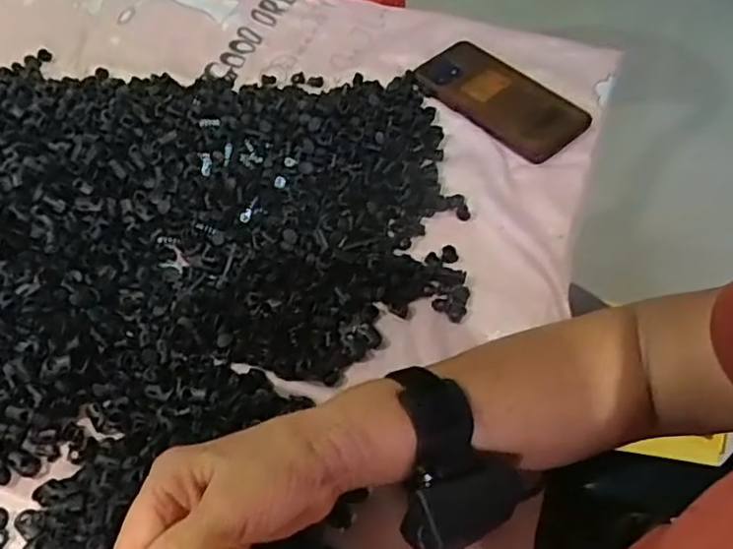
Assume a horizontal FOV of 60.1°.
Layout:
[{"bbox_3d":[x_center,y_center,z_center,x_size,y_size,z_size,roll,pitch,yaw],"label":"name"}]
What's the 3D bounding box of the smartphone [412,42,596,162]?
[{"bbox_3d":[0.124,-0.168,0.593,0.083,0.013,0.165,-38,62,-20],"label":"smartphone"}]

